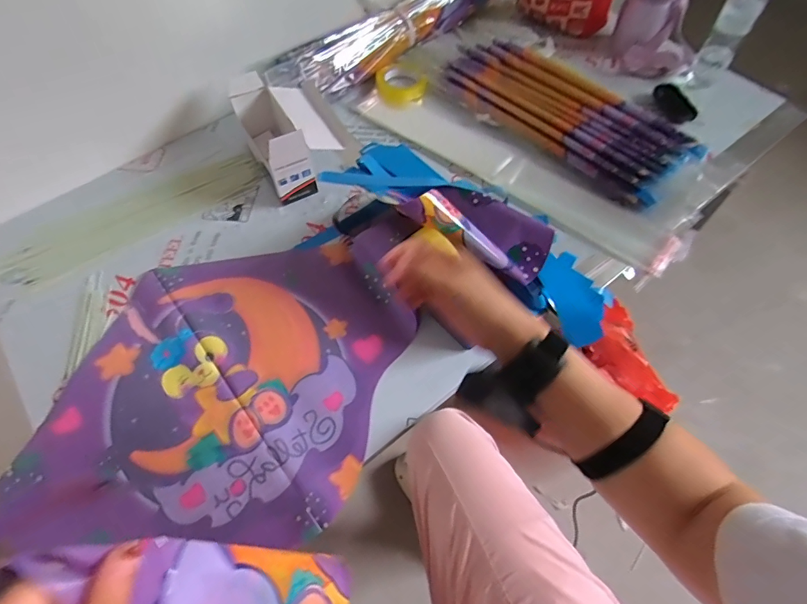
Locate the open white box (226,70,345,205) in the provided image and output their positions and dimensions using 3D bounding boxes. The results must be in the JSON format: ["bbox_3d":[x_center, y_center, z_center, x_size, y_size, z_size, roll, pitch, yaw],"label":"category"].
[{"bbox_3d":[-0.226,-0.328,0.870,0.144,0.124,0.229,-27,62,-13],"label":"open white box"}]

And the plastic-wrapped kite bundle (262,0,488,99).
[{"bbox_3d":[-0.036,-0.628,1.049,0.641,0.088,0.138,-41,66,-20],"label":"plastic-wrapped kite bundle"}]

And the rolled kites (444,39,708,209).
[{"bbox_3d":[0.314,-0.401,0.929,0.548,0.052,0.198,39,68,22],"label":"rolled kites"}]

